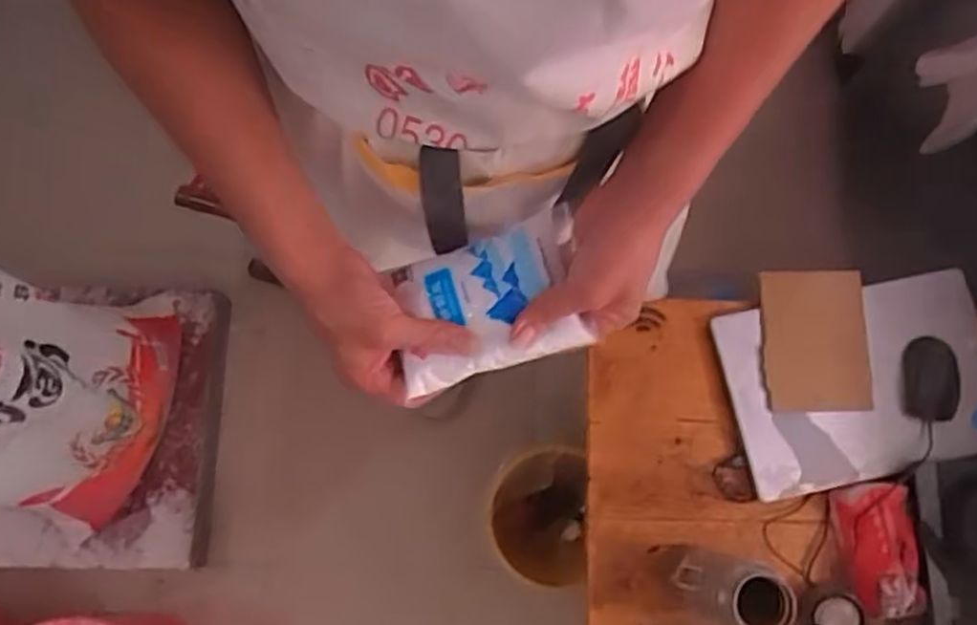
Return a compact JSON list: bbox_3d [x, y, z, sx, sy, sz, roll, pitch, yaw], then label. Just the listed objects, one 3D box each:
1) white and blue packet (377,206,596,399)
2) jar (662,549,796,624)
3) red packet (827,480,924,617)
[{"bbox_3d":[0.000,-0.010,0.591,0.153,0.032,0.113,-16,77,-4],"label":"white and blue packet"},{"bbox_3d":[0.267,0.318,0.844,0.092,0.222,0.079,18,77,5],"label":"jar"},{"bbox_3d":[0.477,0.290,0.930,0.077,0.062,0.156,-2,76,0],"label":"red packet"}]

